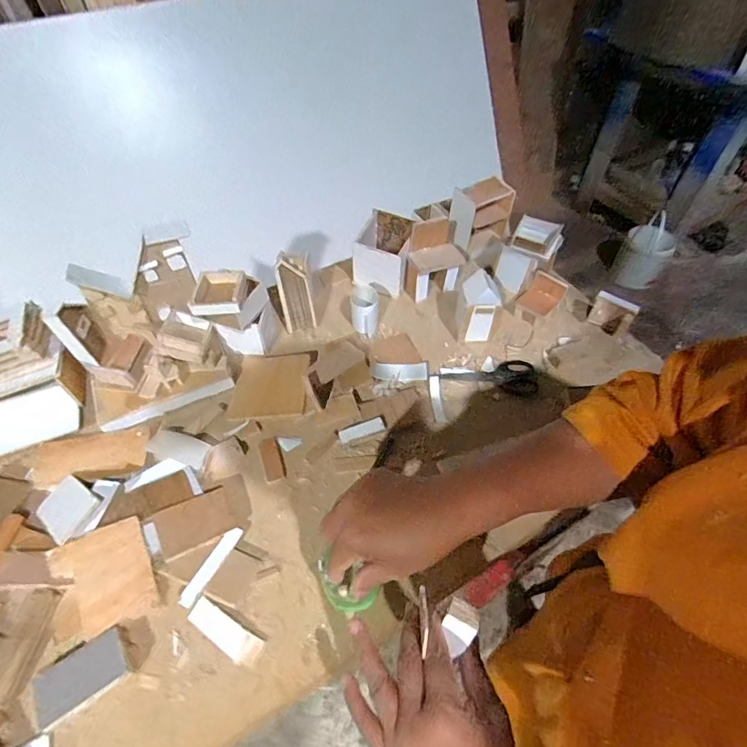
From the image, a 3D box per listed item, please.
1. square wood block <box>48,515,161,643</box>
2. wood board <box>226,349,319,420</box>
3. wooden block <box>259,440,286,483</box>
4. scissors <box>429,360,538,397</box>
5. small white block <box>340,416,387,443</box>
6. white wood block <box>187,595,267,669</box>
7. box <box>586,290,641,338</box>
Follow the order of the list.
[{"bbox_3d":[-0.263,0.201,0.432,0.076,0.006,0.091,-20,73,-26],"label":"square wood block"},{"bbox_3d":[-0.137,0.011,0.592,0.102,0.013,0.108,1,57,7],"label":"wood board"},{"bbox_3d":[-0.124,0.105,0.533,0.024,0.004,0.058,-17,54,-11],"label":"wooden block"},{"bbox_3d":[0.153,0.006,0.597,0.138,0.009,0.055,-4,52,-2],"label":"scissors"},{"bbox_3d":[-0.015,0.070,0.551,0.059,0.005,0.019,-19,51,-5],"label":"small white block"},{"bbox_3d":[-0.141,0.246,0.415,0.078,0.011,0.025,23,56,18],"label":"white wood block"},{"bbox_3d":[0.351,-0.086,0.643,0.058,0.059,0.019,31,59,23],"label":"box"}]

